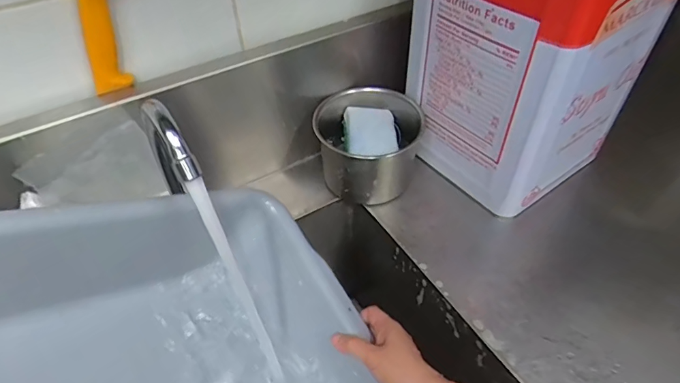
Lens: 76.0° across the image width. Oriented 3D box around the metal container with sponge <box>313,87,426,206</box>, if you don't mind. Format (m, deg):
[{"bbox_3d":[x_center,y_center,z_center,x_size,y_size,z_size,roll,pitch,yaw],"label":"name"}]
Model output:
[{"bbox_3d":[0.038,-0.073,0.640,0.148,0.116,0.134,8,48,10],"label":"metal container with sponge"}]

